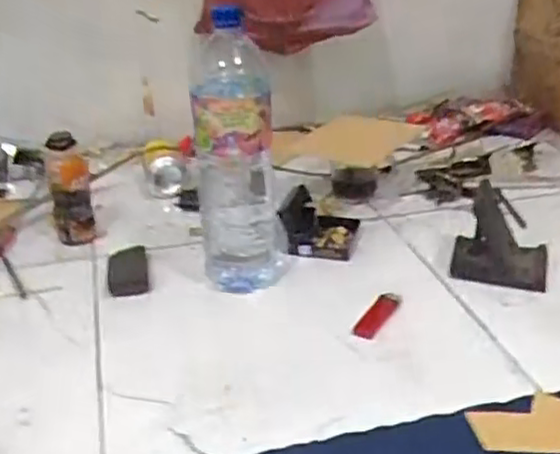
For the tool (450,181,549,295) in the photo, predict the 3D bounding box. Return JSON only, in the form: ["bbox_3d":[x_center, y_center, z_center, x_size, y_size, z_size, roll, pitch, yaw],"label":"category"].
[{"bbox_3d":[0.290,0.003,0.923,0.108,0.032,0.250,6,27,16],"label":"tool"}]

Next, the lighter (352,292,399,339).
[{"bbox_3d":[0.104,0.095,0.765,0.026,0.009,0.081,13,30,28],"label":"lighter"}]

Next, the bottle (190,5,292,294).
[{"bbox_3d":[-0.043,-0.069,0.779,0.097,0.295,0.082,-4,26,-5],"label":"bottle"}]

